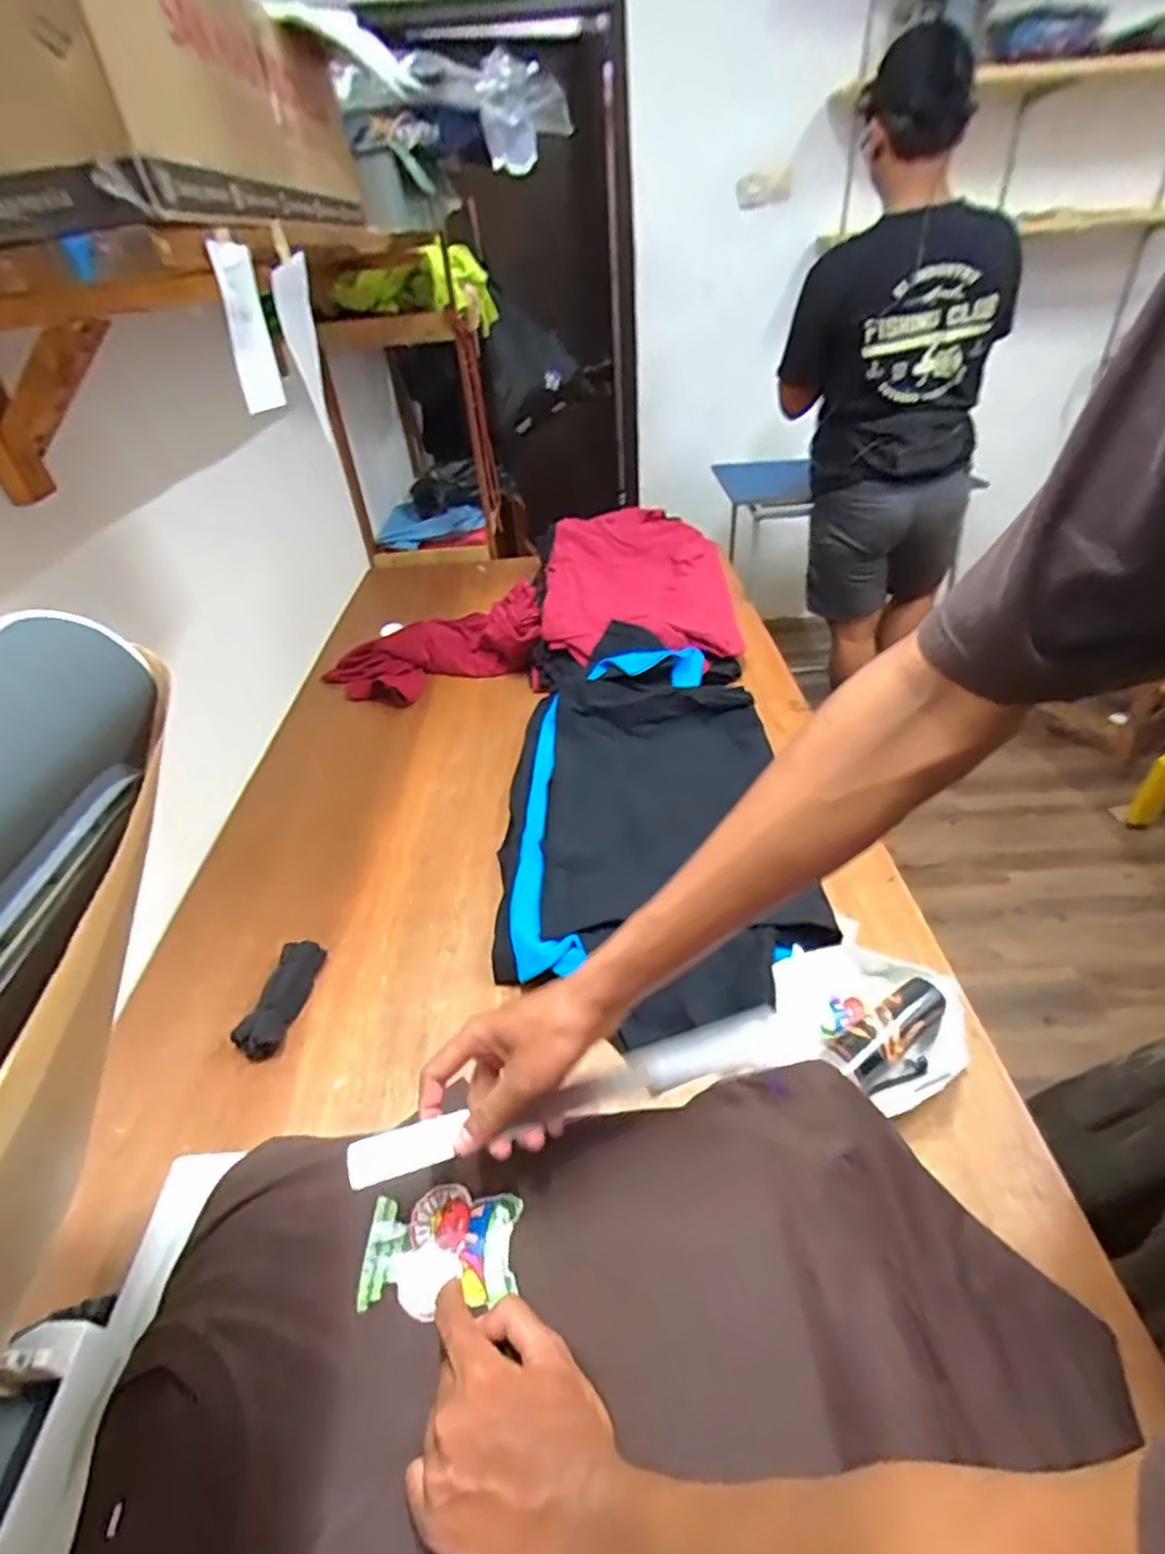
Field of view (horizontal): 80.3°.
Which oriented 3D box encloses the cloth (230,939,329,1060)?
[{"bbox_3d":[-0.321,0.233,0.735,0.049,0.036,0.132,0,38,10],"label":"cloth"}]

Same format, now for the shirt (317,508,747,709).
[{"bbox_3d":[-0.078,-0.339,1.434,0.798,0.182,0.580,-8,37,0],"label":"shirt"}]

